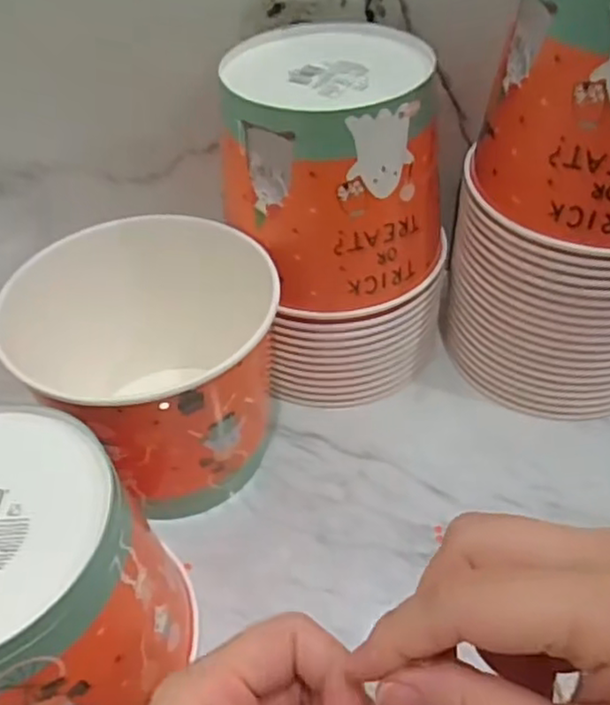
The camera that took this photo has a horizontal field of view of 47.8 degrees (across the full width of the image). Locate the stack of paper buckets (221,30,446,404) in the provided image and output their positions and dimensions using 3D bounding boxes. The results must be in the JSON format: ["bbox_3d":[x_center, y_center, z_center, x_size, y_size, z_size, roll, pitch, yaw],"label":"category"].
[{"bbox_3d":[0.024,-0.083,0.479,0.141,0.231,0.128,-16,46,-13],"label":"stack of paper buckets"}]

